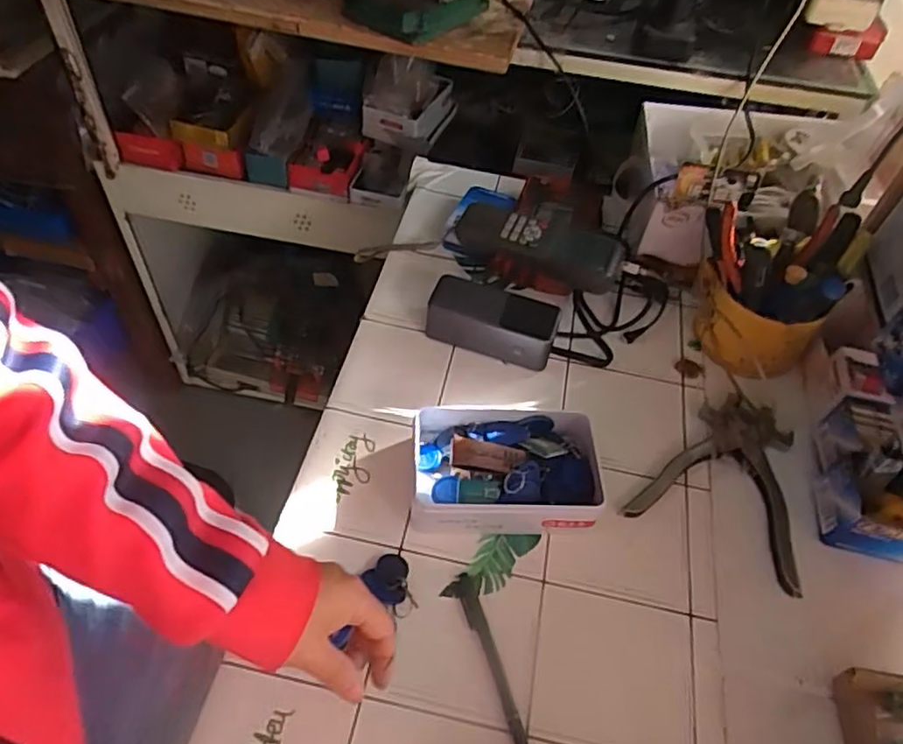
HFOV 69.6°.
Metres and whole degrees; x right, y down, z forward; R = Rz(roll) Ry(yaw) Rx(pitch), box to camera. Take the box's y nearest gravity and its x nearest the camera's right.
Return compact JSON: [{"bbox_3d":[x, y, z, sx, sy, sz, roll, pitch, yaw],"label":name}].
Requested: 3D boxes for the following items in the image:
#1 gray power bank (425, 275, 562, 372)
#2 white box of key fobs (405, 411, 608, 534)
[{"bbox_3d":[0.041,-0.048,0.665,0.130,0.059,0.058,16,52,7],"label":"gray power bank"},{"bbox_3d":[0.046,0.081,0.554,0.157,0.047,0.104,3,45,-5],"label":"white box of key fobs"}]

